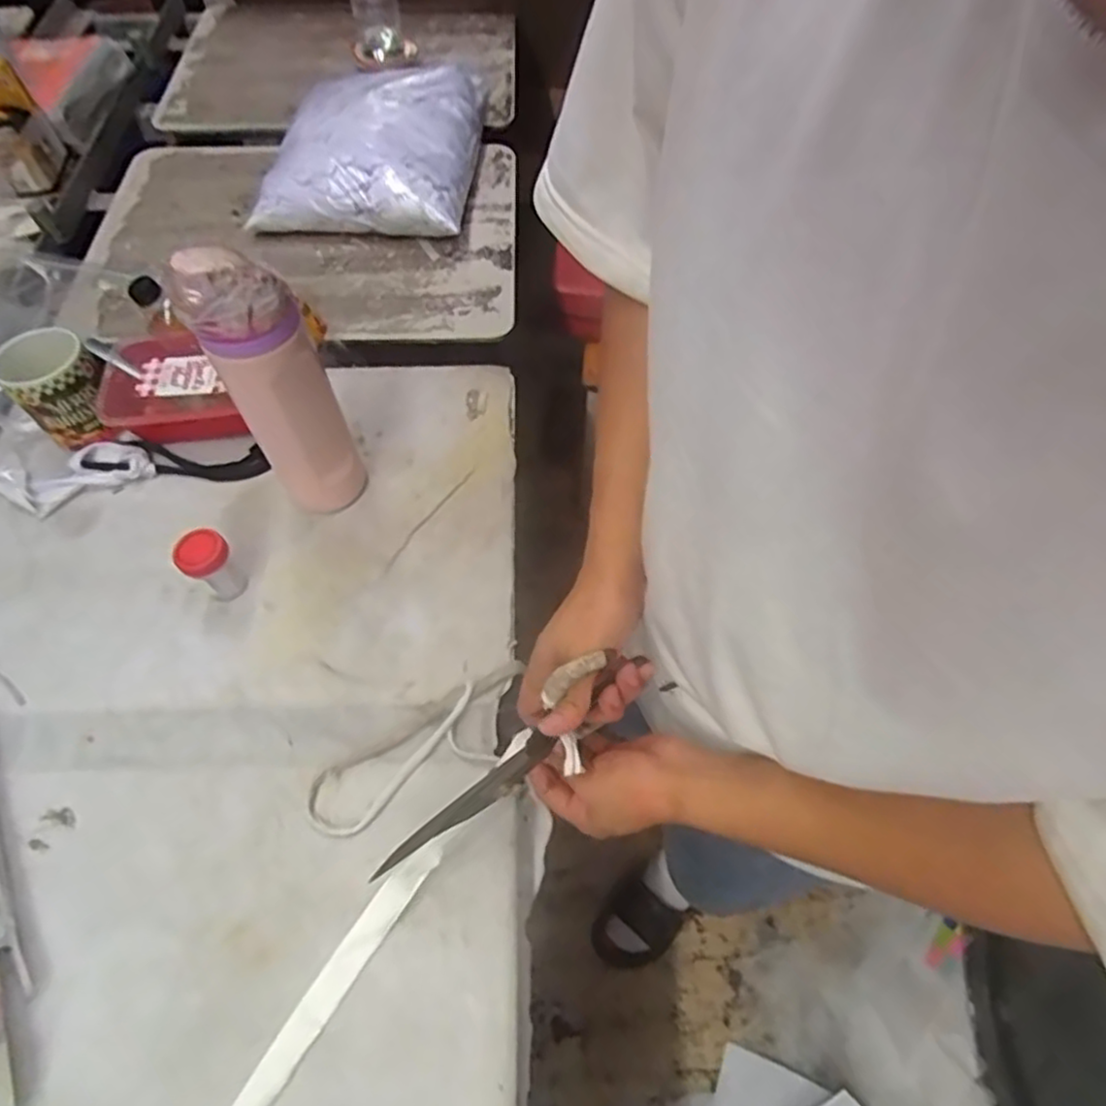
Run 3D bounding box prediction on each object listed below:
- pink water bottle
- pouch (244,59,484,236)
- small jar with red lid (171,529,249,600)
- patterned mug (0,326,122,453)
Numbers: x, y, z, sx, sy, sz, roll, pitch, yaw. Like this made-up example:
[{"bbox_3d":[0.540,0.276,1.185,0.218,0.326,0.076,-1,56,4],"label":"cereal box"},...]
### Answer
[{"bbox_3d":[-0.231,-0.132,0.596,0.082,0.276,0.070,-25,63,-14],"label":"pink water bottle"},{"bbox_3d":[-0.242,-0.568,0.957,0.263,0.087,0.340,4,60,1],"label":"pouch"},{"bbox_3d":[-0.310,0.014,0.630,0.043,0.068,0.039,-40,68,-21],"label":"small jar with red lid"},{"bbox_3d":[-0.502,-0.170,0.704,0.084,0.084,0.092,-12,61,-7],"label":"patterned mug"}]

